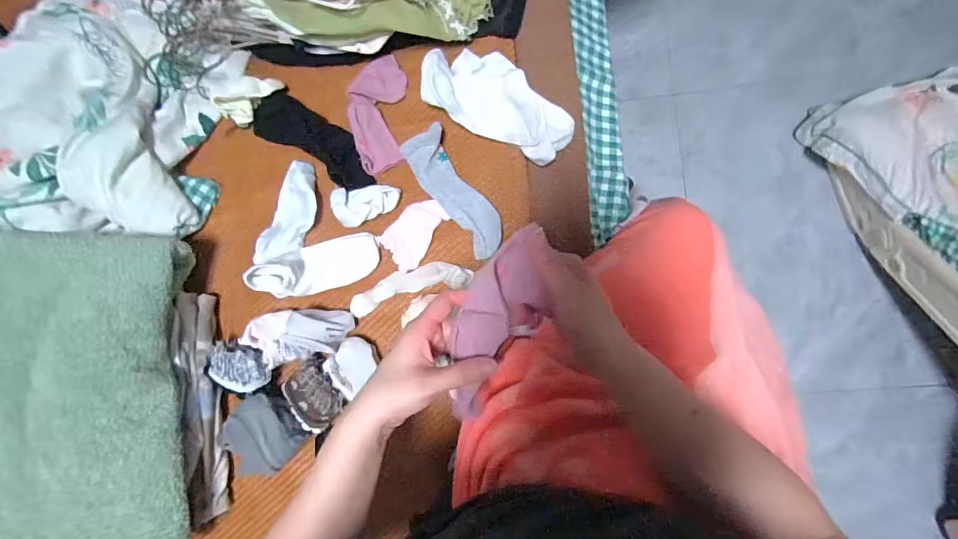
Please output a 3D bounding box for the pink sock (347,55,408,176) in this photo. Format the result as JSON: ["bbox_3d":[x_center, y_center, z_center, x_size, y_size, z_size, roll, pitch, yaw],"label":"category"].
[{"bbox_3d":[-0.143,-0.216,0.564,0.075,0.021,0.158,0,86,6],"label":"pink sock"}]

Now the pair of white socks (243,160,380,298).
[{"bbox_3d":[-0.243,-0.041,0.538,0.139,0.063,0.182,-43,83,2],"label":"pair of white socks"}]

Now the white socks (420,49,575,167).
[{"bbox_3d":[0.027,-0.217,0.518,0.195,0.059,0.096,32,90,7],"label":"white socks"}]

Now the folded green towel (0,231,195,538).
[{"bbox_3d":[-0.555,0.155,0.494,0.387,0.071,0.396,-2,86,6],"label":"folded green towel"}]

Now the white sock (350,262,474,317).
[{"bbox_3d":[-0.092,0.021,0.539,0.165,0.018,0.043,-16,85,5],"label":"white sock"}]

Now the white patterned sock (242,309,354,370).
[{"bbox_3d":[-0.238,0.086,0.527,0.131,0.051,0.065,-12,85,5],"label":"white patterned sock"}]

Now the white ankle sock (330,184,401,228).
[{"bbox_3d":[-0.154,-0.088,0.549,0.089,0.027,0.049,-10,85,5],"label":"white ankle sock"}]

